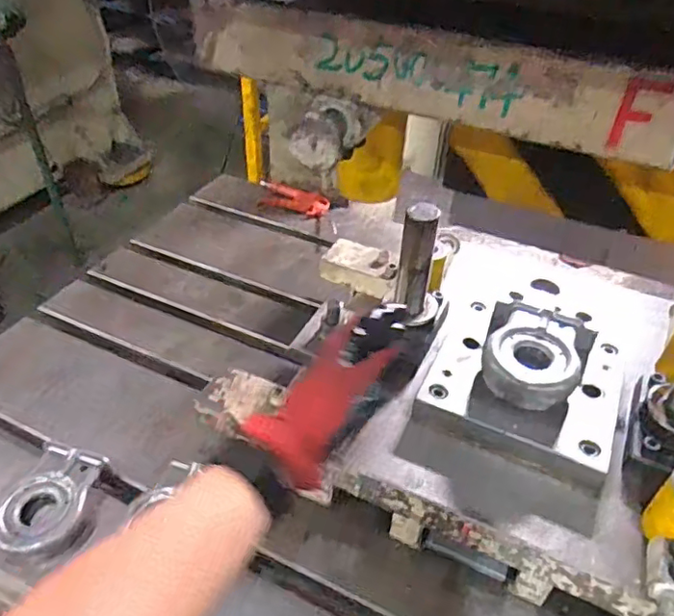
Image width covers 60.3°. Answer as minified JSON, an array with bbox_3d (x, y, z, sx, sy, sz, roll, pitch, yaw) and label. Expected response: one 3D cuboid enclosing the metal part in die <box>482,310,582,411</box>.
[{"bbox_3d":[0.217,0.056,0.642,0.097,0.038,0.113,21,43,19],"label":"metal part in die"}]

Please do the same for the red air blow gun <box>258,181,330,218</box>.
[{"bbox_3d":[-0.094,-0.219,1.158,0.158,0.019,0.079,20,43,18],"label":"red air blow gun"}]

